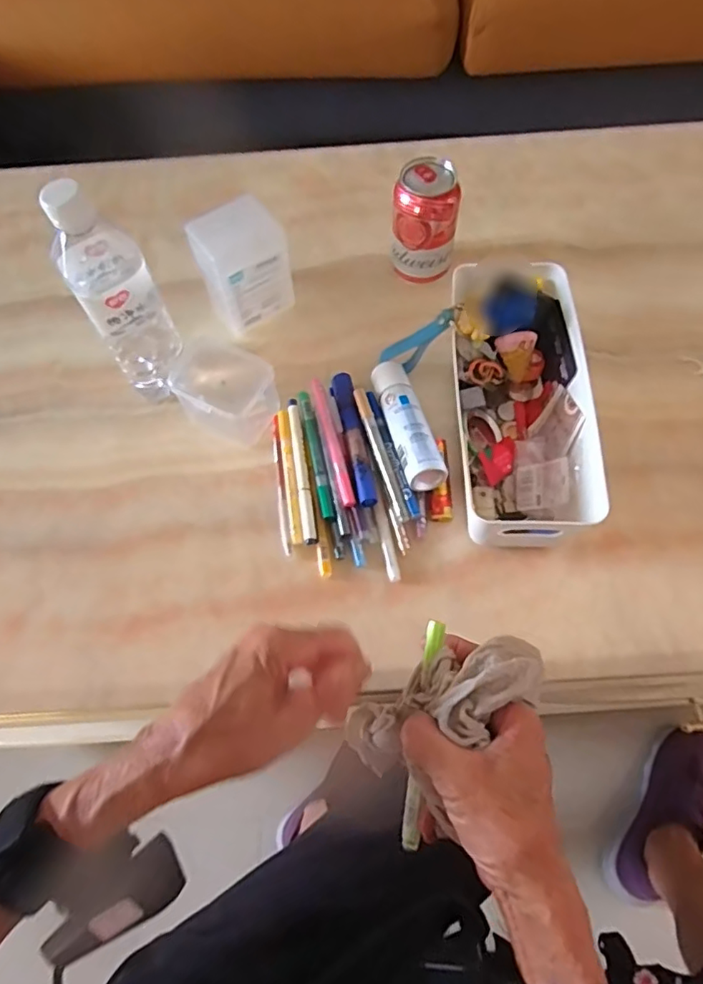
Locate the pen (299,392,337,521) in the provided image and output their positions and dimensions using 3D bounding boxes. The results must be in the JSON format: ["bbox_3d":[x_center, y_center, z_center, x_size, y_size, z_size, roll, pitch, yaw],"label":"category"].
[{"bbox_3d":[-0.033,-0.034,0.521,0.013,0.015,0.130,-12,65,-4],"label":"pen"}]

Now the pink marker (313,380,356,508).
[{"bbox_3d":[-0.019,-0.047,0.516,0.015,0.010,0.128,-13,65,-4],"label":"pink marker"}]

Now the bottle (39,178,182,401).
[{"bbox_3d":[-0.195,-0.161,0.489,0.059,0.210,0.066,-27,67,-10],"label":"bottle"}]

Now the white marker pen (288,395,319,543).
[{"bbox_3d":[-0.045,-0.021,0.515,0.012,0.016,0.142,-9,65,-2],"label":"white marker pen"}]

